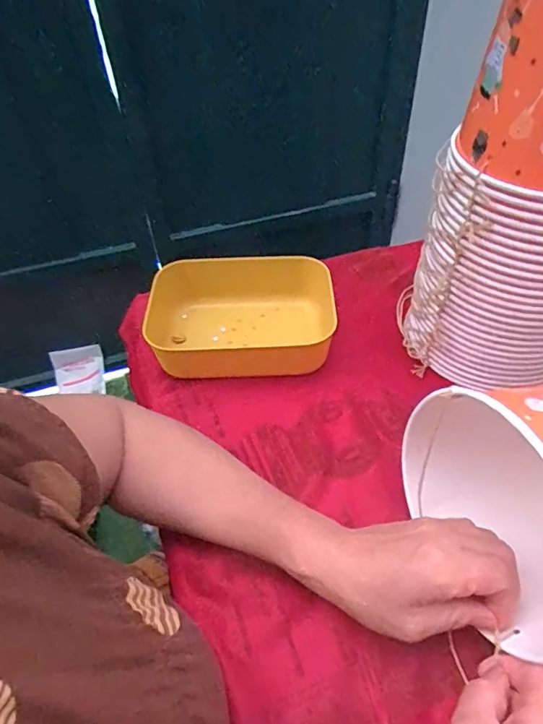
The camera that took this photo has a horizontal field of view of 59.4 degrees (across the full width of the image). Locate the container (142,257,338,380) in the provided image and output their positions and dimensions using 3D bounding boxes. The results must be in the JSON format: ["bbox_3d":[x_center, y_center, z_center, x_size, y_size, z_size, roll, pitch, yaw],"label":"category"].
[{"bbox_3d":[-0.033,-0.048,0.509,0.186,0.056,0.138,-6,47,-2],"label":"container"}]

